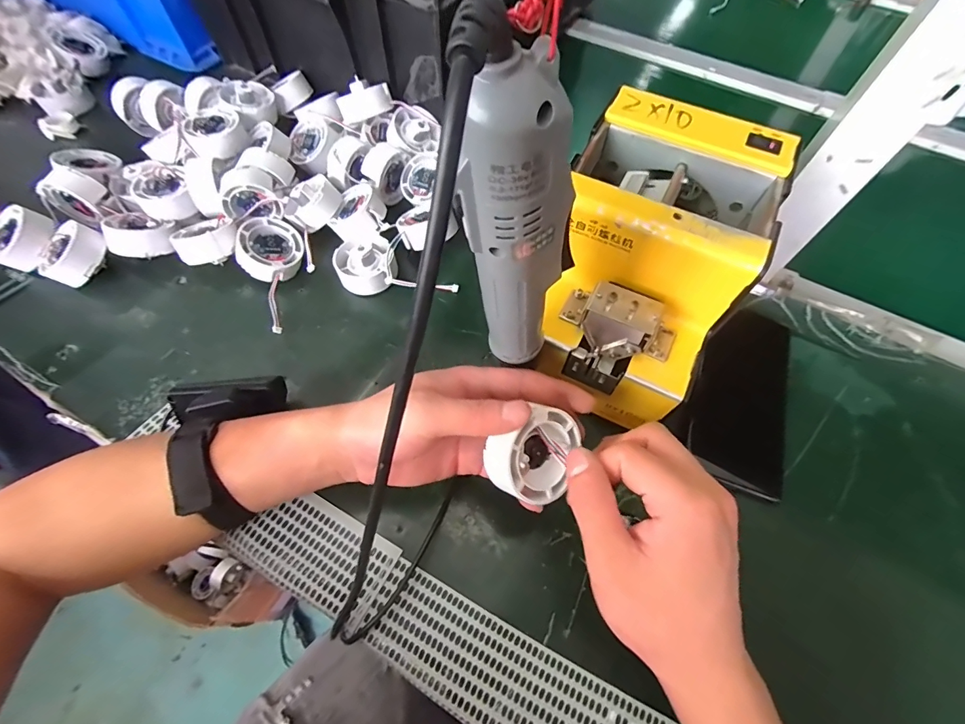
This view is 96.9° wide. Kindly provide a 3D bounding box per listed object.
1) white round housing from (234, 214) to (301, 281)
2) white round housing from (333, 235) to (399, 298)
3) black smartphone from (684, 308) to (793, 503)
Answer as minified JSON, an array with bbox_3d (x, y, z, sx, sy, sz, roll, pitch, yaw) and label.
[{"bbox_3d":[-0.195,-0.104,0.395,0.054,0.022,0.054,13,64,-29],"label":"white round housing"},{"bbox_3d":[-0.107,-0.090,0.390,0.053,0.021,0.055,0,62,-1],"label":"white round housing"},{"bbox_3d":[0.212,0.025,0.350,0.071,0.007,0.158,18,66,10],"label":"black smartphone"}]

